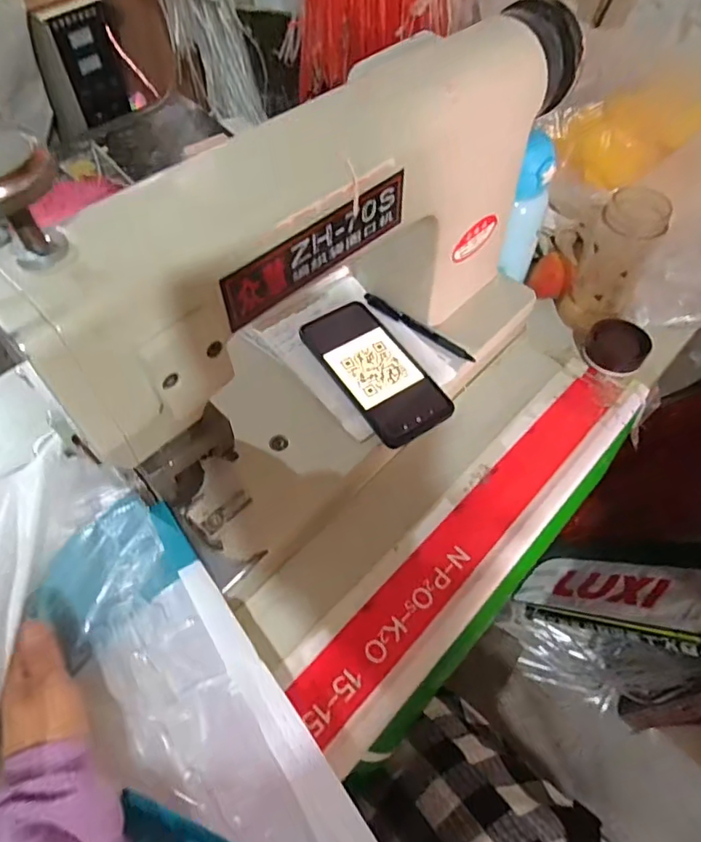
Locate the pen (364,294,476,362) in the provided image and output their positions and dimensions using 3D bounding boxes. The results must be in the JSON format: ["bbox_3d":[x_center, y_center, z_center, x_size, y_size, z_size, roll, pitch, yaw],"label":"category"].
[{"bbox_3d":[0.071,-0.100,0.584,0.134,0.013,0.013,31,62,19],"label":"pen"}]

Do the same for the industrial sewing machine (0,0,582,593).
[{"bbox_3d":[0.014,-0.116,0.481,0.501,0.322,0.204,-35,63,-20],"label":"industrial sewing machine"}]

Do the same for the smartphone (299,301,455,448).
[{"bbox_3d":[0.022,-0.056,0.550,0.076,0.014,0.167,-30,61,-18],"label":"smartphone"}]

